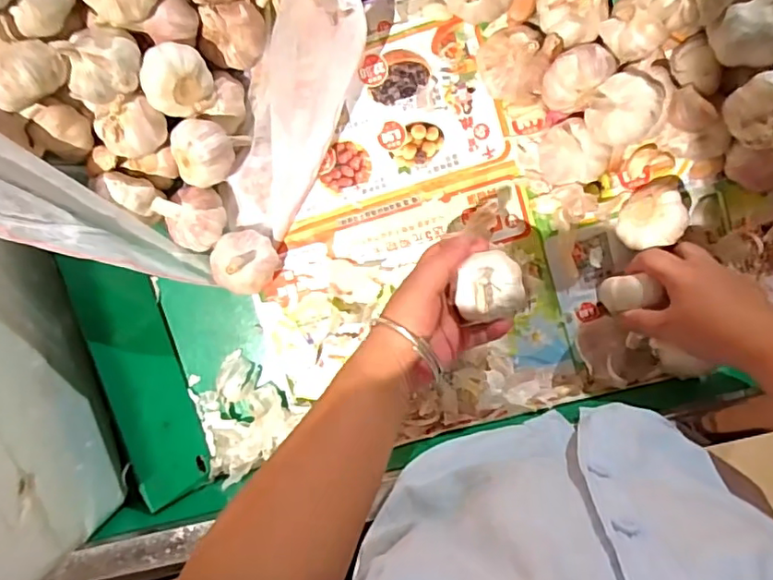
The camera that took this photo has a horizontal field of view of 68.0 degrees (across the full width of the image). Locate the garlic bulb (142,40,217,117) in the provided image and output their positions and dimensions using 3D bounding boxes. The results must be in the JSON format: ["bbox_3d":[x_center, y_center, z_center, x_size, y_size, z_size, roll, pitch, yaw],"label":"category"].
[{"bbox_3d":[-0.165,-0.163,0.444,0.049,0.038,0.048,0,90,8],"label":"garlic bulb"}]

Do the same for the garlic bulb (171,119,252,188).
[{"bbox_3d":[-0.151,-0.114,0.482,0.043,0.053,0.059,28,93,7],"label":"garlic bulb"}]

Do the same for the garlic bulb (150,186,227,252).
[{"bbox_3d":[-0.164,-0.062,0.493,0.053,0.040,0.049,0,90,8],"label":"garlic bulb"}]

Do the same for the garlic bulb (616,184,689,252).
[{"bbox_3d":[0.214,-0.060,0.461,0.045,0.043,0.057,16,92,8],"label":"garlic bulb"}]

